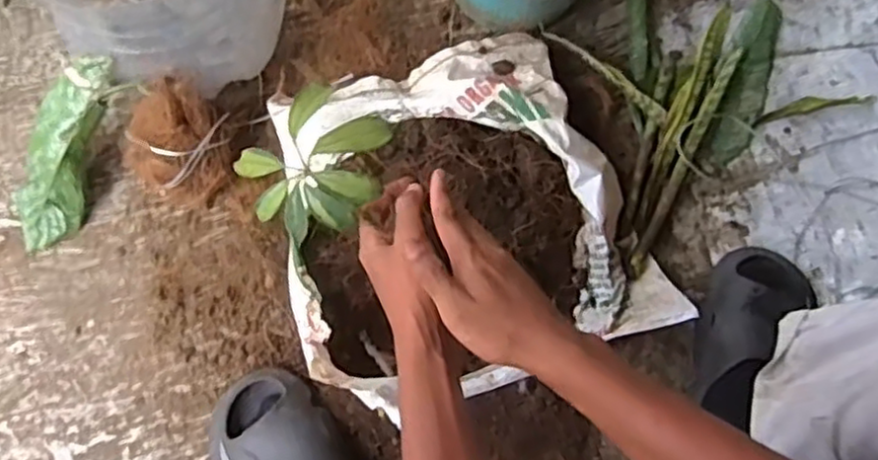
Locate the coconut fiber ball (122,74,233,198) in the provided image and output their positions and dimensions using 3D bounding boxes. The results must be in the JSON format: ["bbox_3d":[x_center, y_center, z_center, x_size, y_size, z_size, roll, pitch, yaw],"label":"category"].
[{"bbox_3d":[-0.277,-0.088,0.795,0.096,0.125,0.109,37,77,8],"label":"coconut fiber ball"}]

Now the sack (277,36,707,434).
[{"bbox_3d":[0.022,-0.025,0.800,0.385,0.110,0.380,-18,75,-7],"label":"sack"}]

